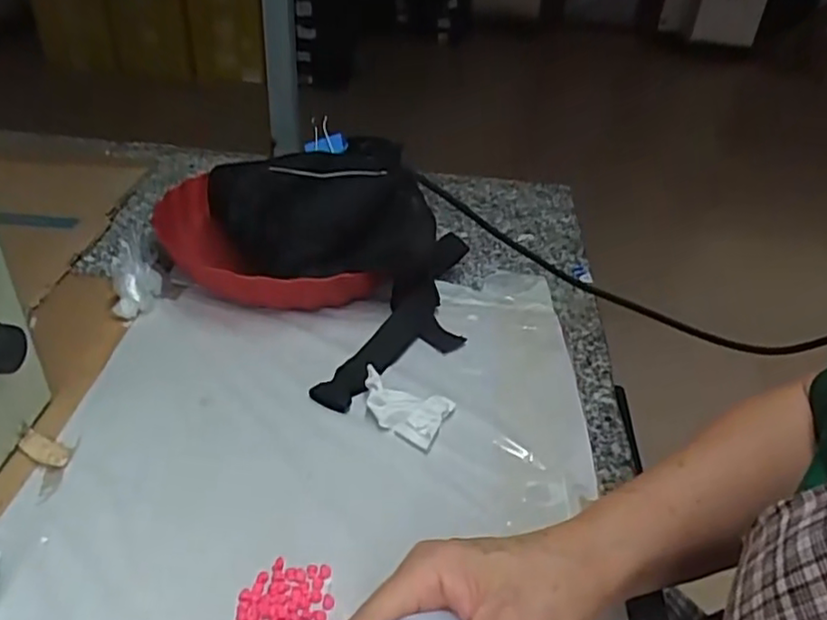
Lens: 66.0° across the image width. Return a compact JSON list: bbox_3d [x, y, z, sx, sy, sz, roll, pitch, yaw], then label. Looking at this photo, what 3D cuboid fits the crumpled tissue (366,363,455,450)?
[{"bbox_3d":[-0.009,0.067,0.447,0.064,0.020,0.043,19,38,20],"label":"crumpled tissue"}]

